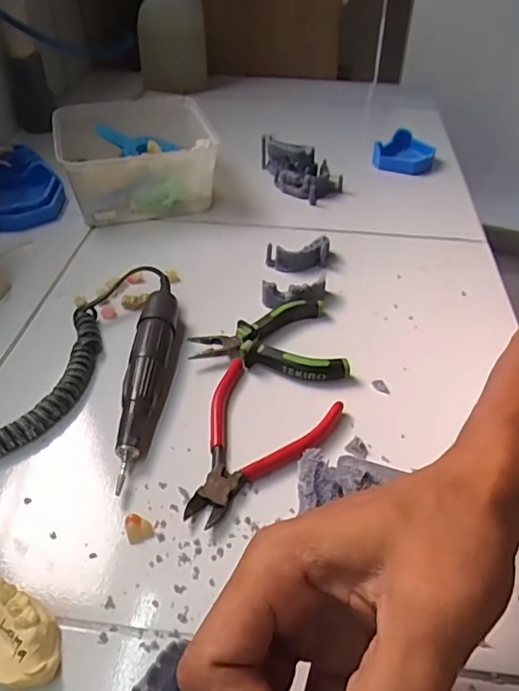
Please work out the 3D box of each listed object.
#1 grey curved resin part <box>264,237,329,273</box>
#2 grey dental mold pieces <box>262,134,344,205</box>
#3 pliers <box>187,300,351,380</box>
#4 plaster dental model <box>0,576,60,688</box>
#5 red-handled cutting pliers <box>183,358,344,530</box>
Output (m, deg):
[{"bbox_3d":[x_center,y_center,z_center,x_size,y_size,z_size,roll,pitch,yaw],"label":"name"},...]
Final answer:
[{"bbox_3d":[0.038,-0.085,0.516,0.060,0.023,0.021,-12,43,-15],"label":"grey curved resin part"},{"bbox_3d":[0.042,-0.210,0.642,0.104,0.046,0.056,30,48,26],"label":"grey dental mold pieces"},{"bbox_3d":[0.007,0.001,0.422,0.111,0.019,0.082,-9,43,-12],"label":"pliers"},{"bbox_3d":[-0.124,0.134,0.264,0.069,0.022,0.031,26,47,25],"label":"plaster dental model"},{"bbox_3d":[-0.010,0.062,0.351,0.085,0.011,0.117,23,46,23],"label":"red-handled cutting pliers"}]

